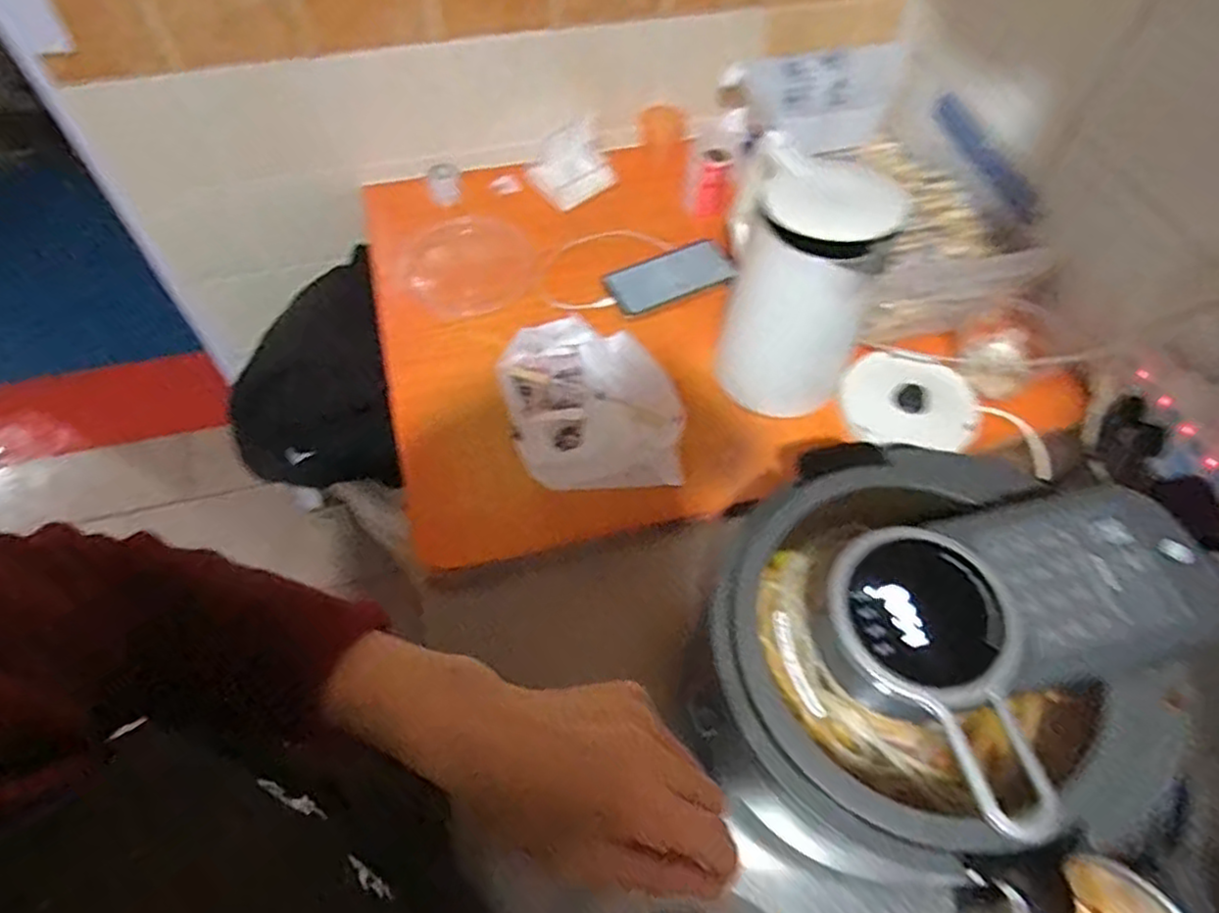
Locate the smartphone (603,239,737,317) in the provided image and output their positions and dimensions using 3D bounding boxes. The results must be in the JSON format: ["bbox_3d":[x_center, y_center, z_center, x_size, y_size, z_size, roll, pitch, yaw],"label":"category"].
[{"bbox_3d":[0.077,-0.226,0.896,0.150,0.012,0.068,-24,79,-8],"label":"smartphone"}]

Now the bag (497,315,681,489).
[{"bbox_3d":[-0.017,-0.062,0.770,0.188,0.075,0.192,-5,56,-6],"label":"bag"}]

